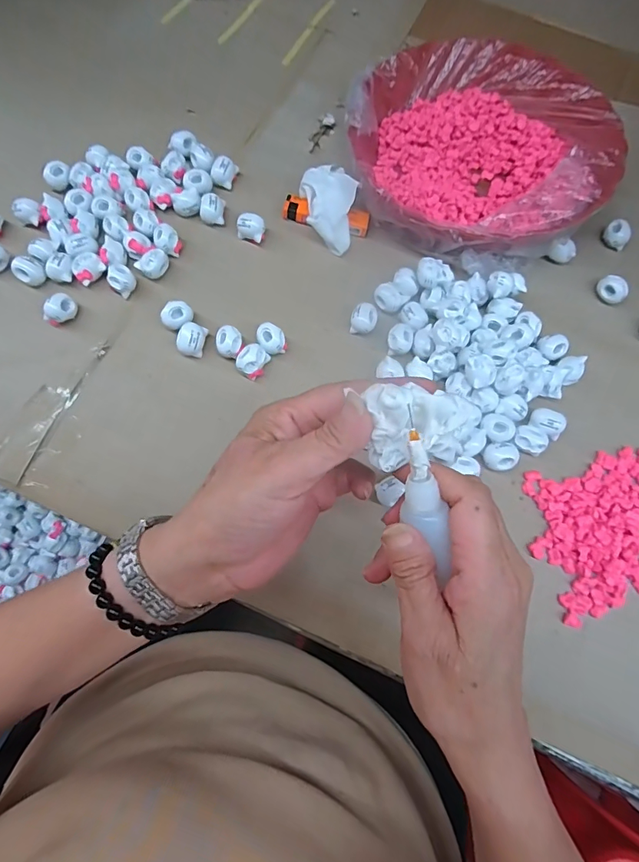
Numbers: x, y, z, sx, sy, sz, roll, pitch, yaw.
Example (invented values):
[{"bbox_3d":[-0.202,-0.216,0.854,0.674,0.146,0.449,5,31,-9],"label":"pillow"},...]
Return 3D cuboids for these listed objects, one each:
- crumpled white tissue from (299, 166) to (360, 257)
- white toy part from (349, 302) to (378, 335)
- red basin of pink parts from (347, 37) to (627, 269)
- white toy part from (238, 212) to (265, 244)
[{"bbox_3d":[0.007,-0.204,0.402,0.050,0.031,0.079,9,72,1],"label":"crumpled white tissue"},{"bbox_3d":[0.038,-0.095,0.373,0.021,0.021,0.024,22,73,5],"label":"white toy part"},{"bbox_3d":[0.152,-0.268,0.417,0.236,0.056,0.236,1,72,-2],"label":"red basin of pink parts"},{"bbox_3d":[-0.062,-0.180,0.394,0.023,0.025,0.019,-5,73,-4],"label":"white toy part"}]

